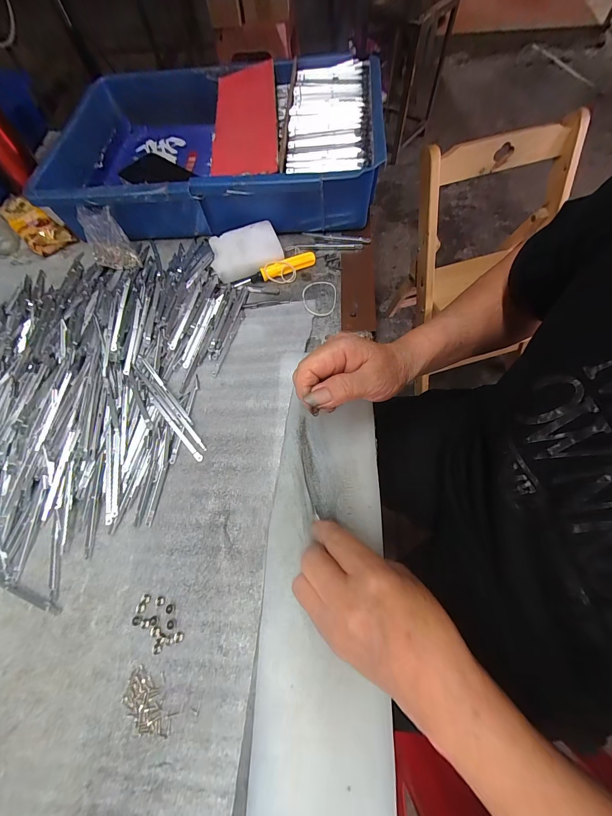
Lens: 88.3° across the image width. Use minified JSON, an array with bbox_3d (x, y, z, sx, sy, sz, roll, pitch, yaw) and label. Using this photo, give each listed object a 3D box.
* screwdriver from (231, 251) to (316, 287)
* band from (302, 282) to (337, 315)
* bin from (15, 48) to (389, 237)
[{"bbox_3d":[-0.039,-0.168,0.385,0.104,0.016,0.012,-18,66,-5],"label":"screwdriver"},{"bbox_3d":[0.016,-0.128,0.367,0.040,0.005,0.052,0,64,-1],"label":"band"},{"bbox_3d":[-0.113,-0.351,0.434,0.402,0.091,0.269,1,66,3],"label":"bin"}]

